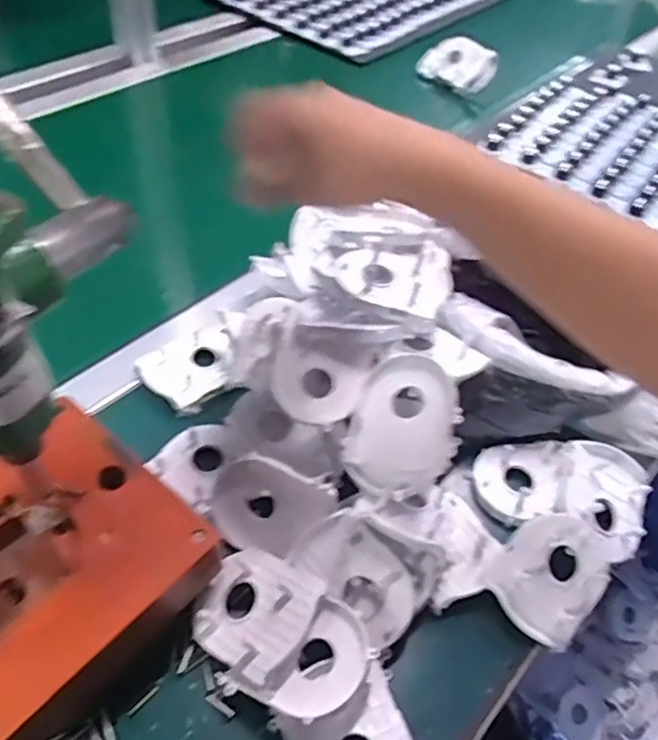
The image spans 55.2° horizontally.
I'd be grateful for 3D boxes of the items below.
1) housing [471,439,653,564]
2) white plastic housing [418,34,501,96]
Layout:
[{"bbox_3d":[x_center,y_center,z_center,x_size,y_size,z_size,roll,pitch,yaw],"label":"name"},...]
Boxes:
[{"bbox_3d":[0.172,0.084,0.465,0.121,0.033,0.073,19,49,11],"label":"housing"},{"bbox_3d":[0.186,-0.444,0.911,0.117,0.064,0.015,31,25,27],"label":"white plastic housing"}]

